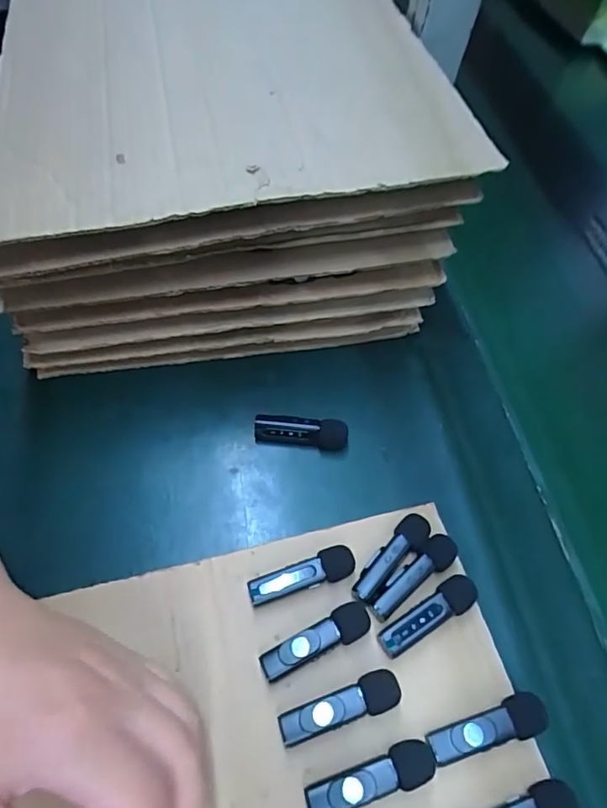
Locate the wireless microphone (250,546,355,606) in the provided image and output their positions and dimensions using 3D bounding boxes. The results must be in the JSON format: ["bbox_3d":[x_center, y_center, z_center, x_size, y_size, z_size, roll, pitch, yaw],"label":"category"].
[{"bbox_3d":[0.000,0.102,0.296,0.064,0.013,0.019,-17,60,-11],"label":"wireless microphone"}]

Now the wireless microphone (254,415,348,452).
[{"bbox_3d":[-0.001,0.020,0.348,0.064,0.019,0.018,2,58,-1],"label":"wireless microphone"}]

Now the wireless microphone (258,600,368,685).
[{"bbox_3d":[0.008,0.132,0.279,0.064,0.014,0.019,-21,61,-14],"label":"wireless microphone"}]

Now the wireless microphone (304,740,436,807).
[{"bbox_3d":[0.033,0.186,0.249,0.065,0.014,0.019,-12,60,-9],"label":"wireless microphone"}]

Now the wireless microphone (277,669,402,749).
[{"bbox_3d":[0.019,0.159,0.263,0.064,0.014,0.019,-14,60,-10],"label":"wireless microphone"}]

